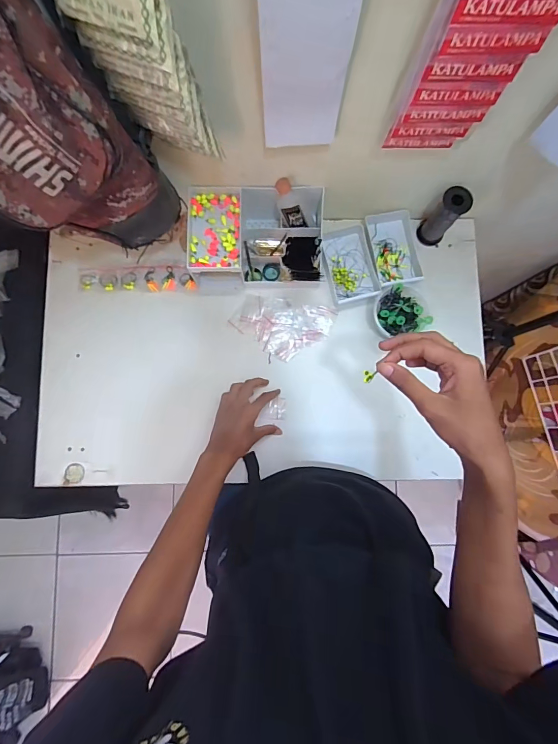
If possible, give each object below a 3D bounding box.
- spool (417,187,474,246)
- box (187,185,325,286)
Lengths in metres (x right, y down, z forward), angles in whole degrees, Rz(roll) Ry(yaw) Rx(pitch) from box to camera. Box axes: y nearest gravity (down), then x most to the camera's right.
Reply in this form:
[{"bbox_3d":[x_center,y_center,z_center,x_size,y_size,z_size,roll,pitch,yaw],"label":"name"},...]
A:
[{"bbox_3d":[0.294,-0.278,0.676,0.052,0.117,0.046,41,84,4],"label":"spool"},{"bbox_3d":[-0.041,-0.233,0.671,0.222,0.106,0.153,3,83,-1],"label":"box"}]

